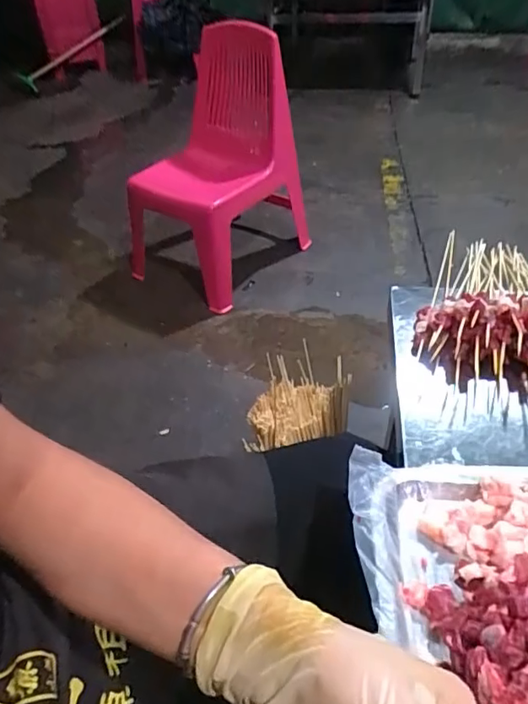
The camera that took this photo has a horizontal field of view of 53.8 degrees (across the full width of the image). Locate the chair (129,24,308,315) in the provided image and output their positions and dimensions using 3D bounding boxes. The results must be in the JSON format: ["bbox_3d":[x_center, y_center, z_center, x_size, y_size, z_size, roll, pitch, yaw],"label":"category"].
[{"bbox_3d":[-0.121,-0.548,1.474,0.364,0.608,0.502,26,49,30],"label":"chair"}]

